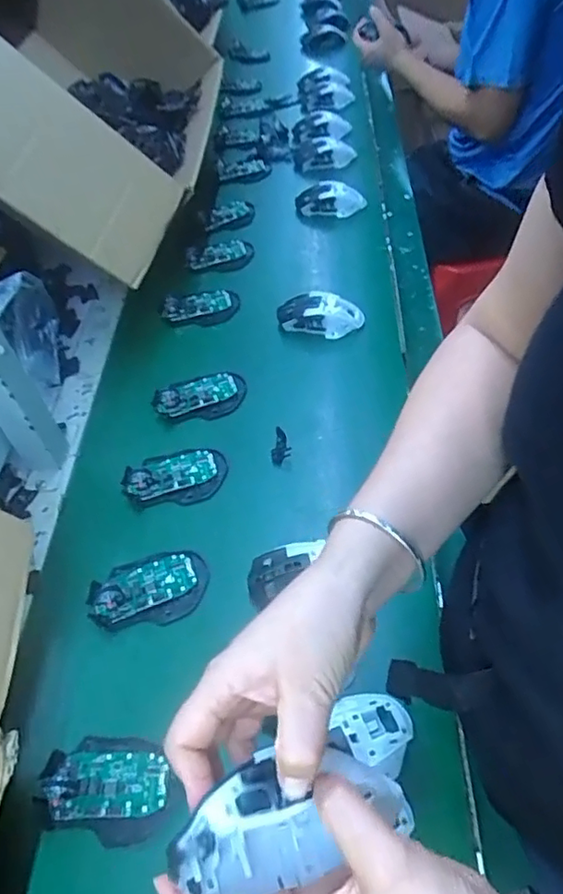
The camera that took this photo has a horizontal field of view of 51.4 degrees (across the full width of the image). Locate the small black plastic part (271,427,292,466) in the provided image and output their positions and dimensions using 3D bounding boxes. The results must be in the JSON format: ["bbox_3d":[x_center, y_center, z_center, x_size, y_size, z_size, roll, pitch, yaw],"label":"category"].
[{"bbox_3d":[0.000,-0.002,0.682,0.021,0.014,0.048,-3,51,9],"label":"small black plastic part"}]

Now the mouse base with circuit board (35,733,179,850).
[{"bbox_3d":[-0.139,0.273,0.470,0.110,0.017,0.072,-4,51,8],"label":"mouse base with circuit board"}]

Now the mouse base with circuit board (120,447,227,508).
[{"bbox_3d":[-0.122,0.031,0.660,0.114,0.018,0.071,-14,50,0],"label":"mouse base with circuit board"}]

